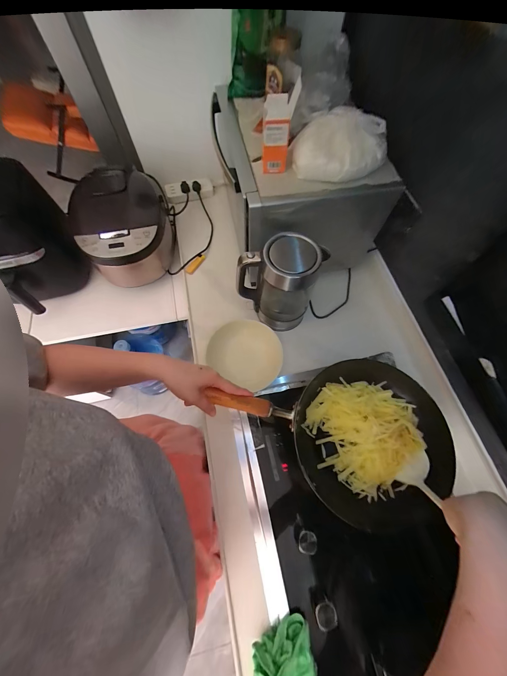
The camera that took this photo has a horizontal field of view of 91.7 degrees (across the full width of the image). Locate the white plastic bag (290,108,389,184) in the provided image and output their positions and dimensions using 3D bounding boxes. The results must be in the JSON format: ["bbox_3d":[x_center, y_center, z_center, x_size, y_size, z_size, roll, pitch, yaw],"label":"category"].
[{"bbox_3d":[0.175,-0.390,0.495,0.167,0.081,0.130,-27,69,-12],"label":"white plastic bag"}]

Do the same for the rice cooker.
[{"bbox_3d":[-0.383,-0.341,0.789,0.233,0.209,0.338,-14,67,-7],"label":"rice cooker"}]

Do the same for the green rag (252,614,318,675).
[{"bbox_3d":[0.053,0.572,0.434,0.106,0.035,0.103,-7,67,-4],"label":"green rag"}]

